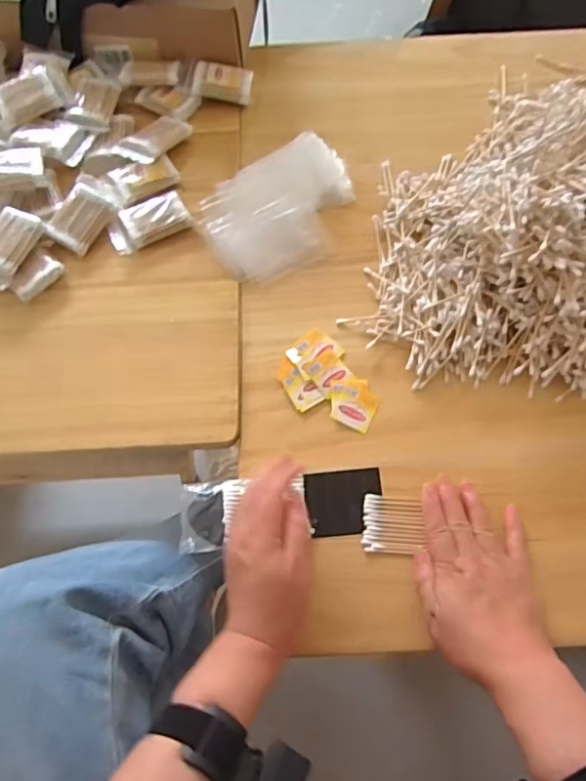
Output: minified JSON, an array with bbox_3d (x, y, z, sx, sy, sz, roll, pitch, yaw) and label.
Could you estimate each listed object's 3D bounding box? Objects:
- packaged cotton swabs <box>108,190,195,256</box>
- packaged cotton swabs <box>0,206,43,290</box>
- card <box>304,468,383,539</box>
[{"bbox_3d":[-0.169,-0.198,0.640,0.092,0.018,0.057,-26,71,-7],"label":"packaged cotton swabs"},{"bbox_3d":[-0.326,-0.158,0.619,0.061,0.032,0.094,17,67,9],"label":"packaged cotton swabs"},{"bbox_3d":[0.049,0.103,0.509,0.069,0.004,0.060,-4,62,-5],"label":"card"}]

